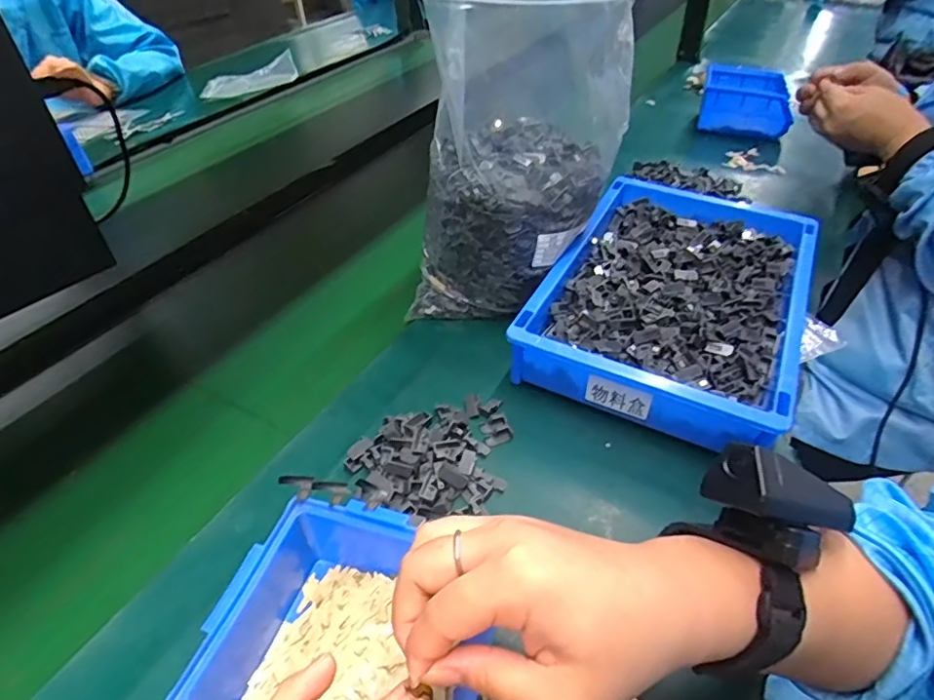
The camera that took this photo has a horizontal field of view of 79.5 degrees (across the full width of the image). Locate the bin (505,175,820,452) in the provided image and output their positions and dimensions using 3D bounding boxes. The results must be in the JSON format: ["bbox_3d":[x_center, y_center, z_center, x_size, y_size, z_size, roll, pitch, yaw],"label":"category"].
[{"bbox_3d":[0.196,-0.048,0.531,0.207,0.075,0.313,19,47,22],"label":"bin"}]

